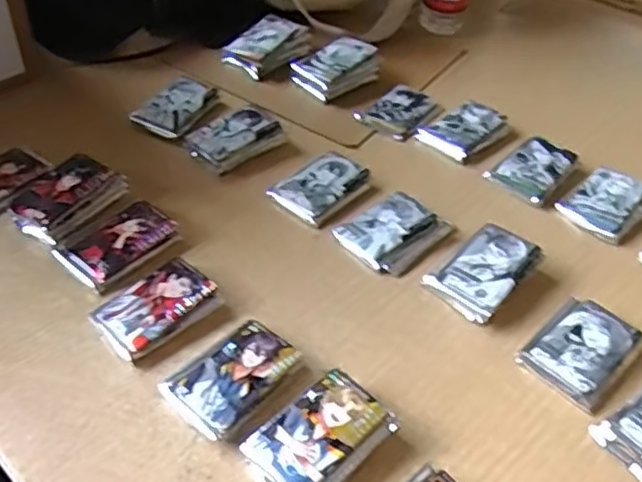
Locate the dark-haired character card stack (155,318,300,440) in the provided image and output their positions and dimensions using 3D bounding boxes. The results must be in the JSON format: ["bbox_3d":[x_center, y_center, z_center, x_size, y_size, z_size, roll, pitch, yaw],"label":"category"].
[{"bbox_3d":[-0.064,0.099,0.485,0.058,0.023,0.086,38,54,26],"label":"dark-haired character card stack"}]

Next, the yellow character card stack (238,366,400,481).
[{"bbox_3d":[0.000,0.134,0.451,0.064,0.031,0.088,38,54,26],"label":"yellow character card stack"}]

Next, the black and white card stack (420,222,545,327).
[{"bbox_3d":[0.139,0.027,0.570,0.061,0.028,0.089,36,53,25],"label":"black and white card stack"}]

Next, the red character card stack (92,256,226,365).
[{"bbox_3d":[-0.128,0.051,0.522,0.088,0.022,0.058,-34,58,-32],"label":"red character card stack"}]

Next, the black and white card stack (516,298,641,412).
[{"bbox_3d":[0.206,0.086,0.528,0.065,0.020,0.083,37,53,25],"label":"black and white card stack"}]

